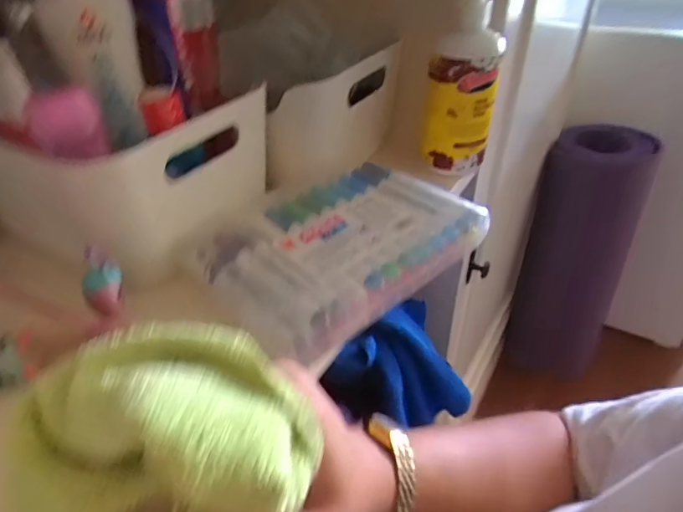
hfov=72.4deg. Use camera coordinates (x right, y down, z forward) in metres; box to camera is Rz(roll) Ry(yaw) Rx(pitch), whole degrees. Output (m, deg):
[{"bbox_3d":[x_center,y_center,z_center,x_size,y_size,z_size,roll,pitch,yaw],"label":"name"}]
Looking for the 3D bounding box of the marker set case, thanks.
[{"bbox_3d":[0.001,-0.008,0.330,0.174,0.032,0.117,-30,45,-32],"label":"marker set case"}]

